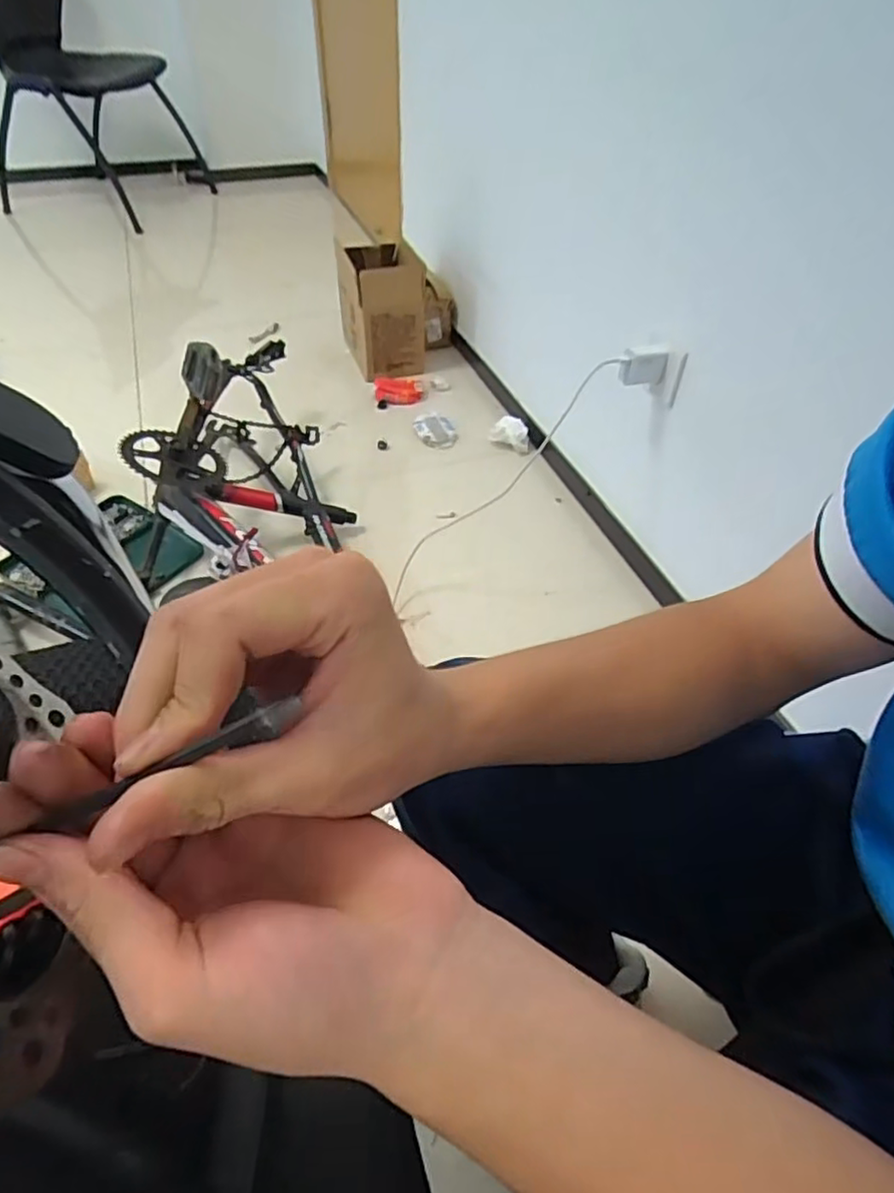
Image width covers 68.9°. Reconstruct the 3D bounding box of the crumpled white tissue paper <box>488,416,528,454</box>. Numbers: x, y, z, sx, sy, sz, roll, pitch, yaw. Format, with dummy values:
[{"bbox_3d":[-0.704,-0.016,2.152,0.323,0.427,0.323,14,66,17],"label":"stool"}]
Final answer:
[{"bbox_3d":[0.138,-0.348,1.395,0.092,0.052,0.056,12,47,7],"label":"crumpled white tissue paper"}]

